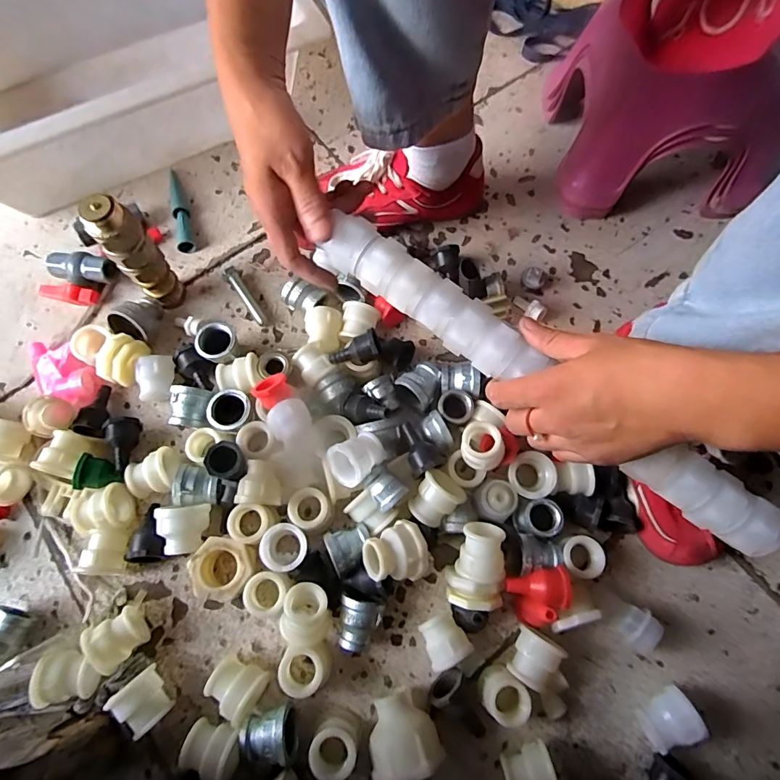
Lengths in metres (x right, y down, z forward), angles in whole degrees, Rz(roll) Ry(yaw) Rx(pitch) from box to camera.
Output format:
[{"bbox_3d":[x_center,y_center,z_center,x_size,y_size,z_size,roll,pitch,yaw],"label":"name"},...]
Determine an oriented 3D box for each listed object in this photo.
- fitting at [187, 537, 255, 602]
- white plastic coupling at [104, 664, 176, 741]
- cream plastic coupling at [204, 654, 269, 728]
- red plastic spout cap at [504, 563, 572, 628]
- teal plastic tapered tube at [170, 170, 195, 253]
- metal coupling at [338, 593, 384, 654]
[{"bbox_3d":[-0.149,0.161,0.417,0.052,0.031,0.050,17,72,5],"label":"fitting"},{"bbox_3d":[-0.201,0.256,0.380,0.038,0.040,0.038,-41,76,-13],"label":"white plastic coupling"},{"bbox_3d":[-0.129,0.247,0.385,0.040,0.039,0.041,27,73,8],"label":"cream plastic coupling"},{"bbox_3d":[0.129,0.176,0.402,0.047,0.057,0.045,0,71,0],"label":"red plastic spout cap"},{"bbox_3d":[-0.256,-0.219,0.556,0.019,0.018,0.126,-15,72,-6],"label":"teal plastic tapered tube"},{"bbox_3d":[-0.029,0.205,0.405,0.036,0.032,0.043,15,72,5],"label":"metal coupling"}]

